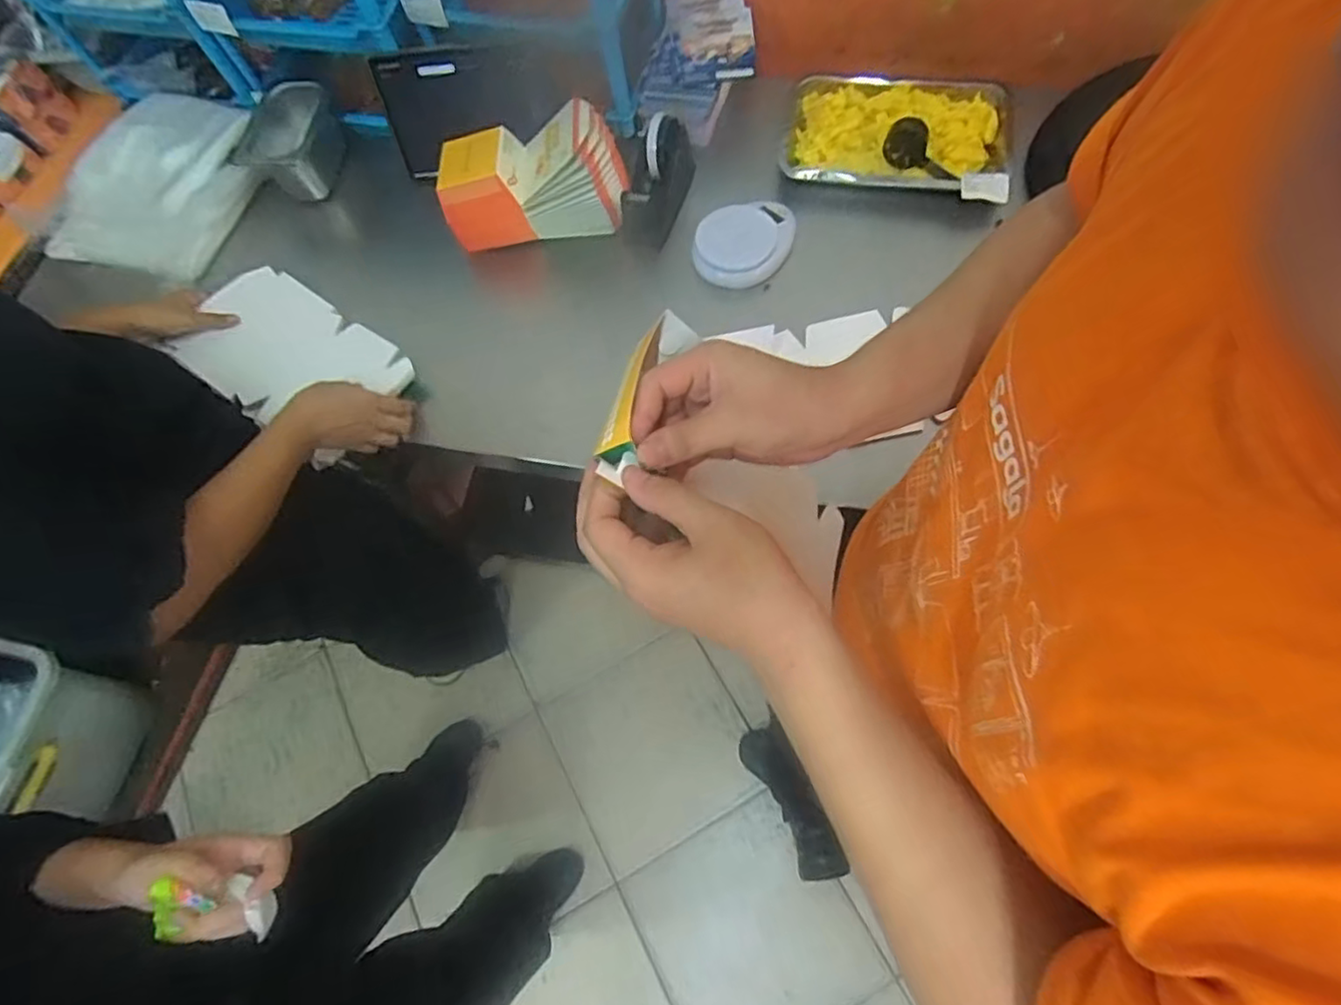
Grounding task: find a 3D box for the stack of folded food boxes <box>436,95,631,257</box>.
[{"bbox_3d":[-0.186,-0.443,0.887,0.252,0.138,0.093,-5,67,4],"label":"stack of folded food boxes"}]

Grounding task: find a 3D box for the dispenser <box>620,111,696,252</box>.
[{"bbox_3d":[-0.017,-0.440,0.898,0.065,0.104,0.142,18,71,13],"label":"dispenser"}]

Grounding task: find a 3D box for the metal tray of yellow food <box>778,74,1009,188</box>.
[{"bbox_3d":[0.310,-0.514,0.913,0.301,0.049,0.204,5,68,9],"label":"metal tray of yellow food"}]

